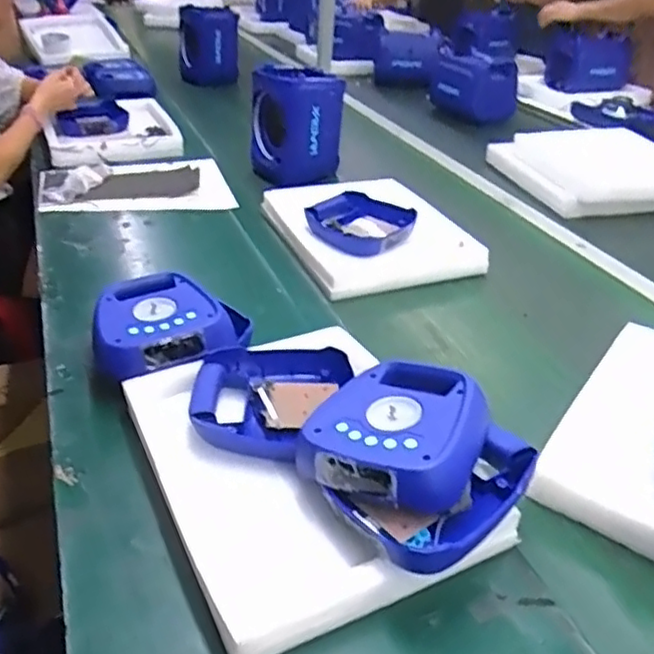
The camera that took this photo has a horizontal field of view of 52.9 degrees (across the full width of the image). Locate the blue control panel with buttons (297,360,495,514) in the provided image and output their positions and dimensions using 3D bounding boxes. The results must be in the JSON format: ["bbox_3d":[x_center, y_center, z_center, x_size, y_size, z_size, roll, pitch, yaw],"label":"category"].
[{"bbox_3d":[0.073,0.093,0.627,0.160,0.048,0.165,18,32,22],"label":"blue control panel with buttons"}]

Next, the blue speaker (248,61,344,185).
[{"bbox_3d":[-0.070,-0.440,1.441,0.172,0.233,0.161,-12,33,-27],"label":"blue speaker"}]

